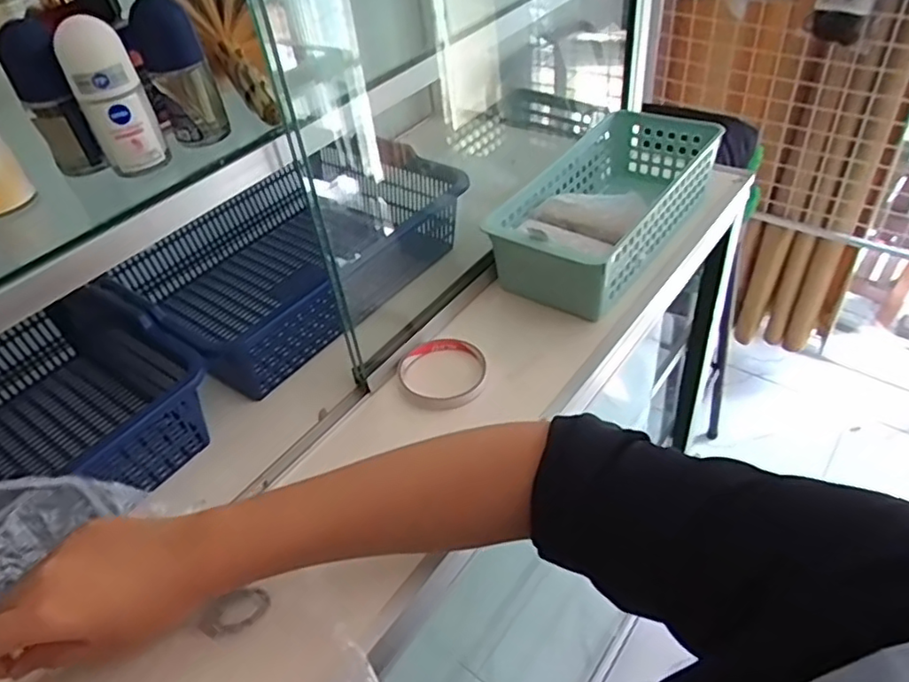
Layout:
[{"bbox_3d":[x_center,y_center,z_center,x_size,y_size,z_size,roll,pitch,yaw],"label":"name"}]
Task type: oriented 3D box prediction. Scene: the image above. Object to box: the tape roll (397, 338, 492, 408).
[{"bbox_3d":[-0.011,0.029,0.592,0.082,0.011,0.082,-3,43,3],"label":"tape roll"}]

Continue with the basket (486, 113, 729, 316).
[{"bbox_3d":[0.168,-0.154,0.708,0.139,0.078,0.315,25,51,29],"label":"basket"}]

